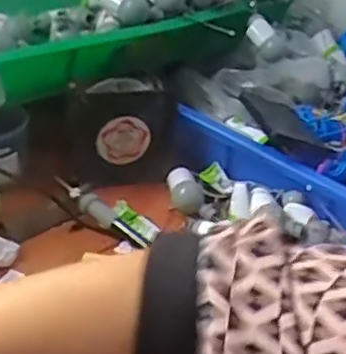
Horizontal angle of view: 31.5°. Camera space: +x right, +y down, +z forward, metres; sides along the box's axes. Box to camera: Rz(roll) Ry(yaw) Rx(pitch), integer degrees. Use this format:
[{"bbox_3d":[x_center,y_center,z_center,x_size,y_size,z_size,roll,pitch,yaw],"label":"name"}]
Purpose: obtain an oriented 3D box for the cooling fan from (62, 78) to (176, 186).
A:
[{"bbox_3d":[-0.059,-0.046,0.677,0.125,0.123,0.042,0,35,-12],"label":"cooling fan"}]

